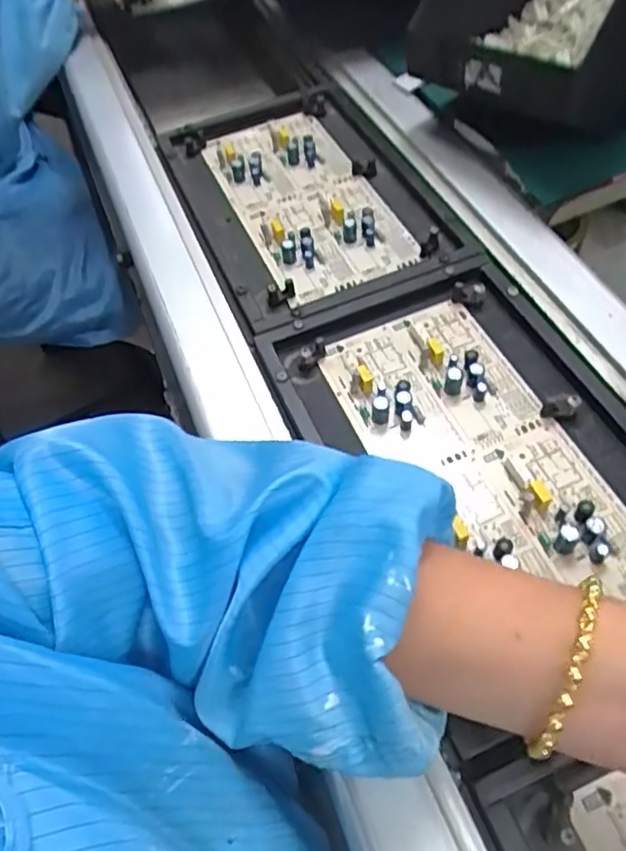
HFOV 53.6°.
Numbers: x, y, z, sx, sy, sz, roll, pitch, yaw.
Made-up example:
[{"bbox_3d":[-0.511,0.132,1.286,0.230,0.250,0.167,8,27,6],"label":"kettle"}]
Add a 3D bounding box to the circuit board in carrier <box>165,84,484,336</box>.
[{"bbox_3d":[-0.015,-0.190,0.498,0.162,0.029,0.302,-16,54,-13],"label":"circuit board in carrier"}]

